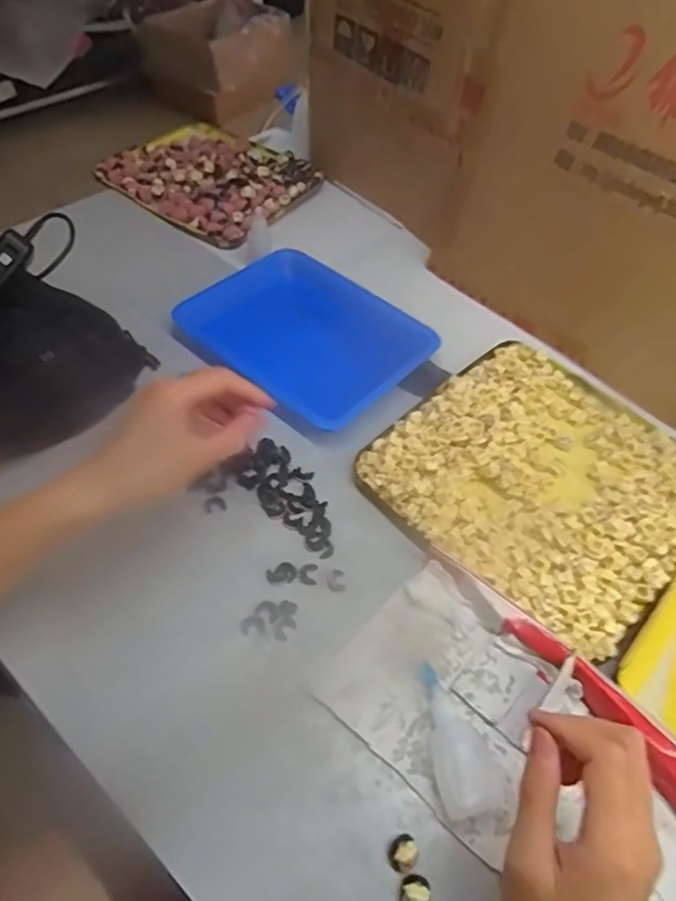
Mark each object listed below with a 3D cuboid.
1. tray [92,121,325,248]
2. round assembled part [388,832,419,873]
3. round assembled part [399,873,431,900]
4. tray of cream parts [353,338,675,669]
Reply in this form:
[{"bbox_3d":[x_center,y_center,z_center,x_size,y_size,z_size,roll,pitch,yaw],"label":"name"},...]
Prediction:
[{"bbox_3d":[-0.161,-0.354,0.768,0.244,0.029,0.210,27,55,16],"label":"tray"},{"bbox_3d":[0.037,0.229,0.338,0.018,0.014,0.016,-28,59,-24],"label":"round assembled part"},{"bbox_3d":[0.042,0.244,0.328,0.016,0.017,0.018,19,53,10],"label":"round assembled part"},{"bbox_3d":[0.173,0.017,0.495,0.236,0.021,0.237,-37,63,-28],"label":"tray of cream parts"}]

